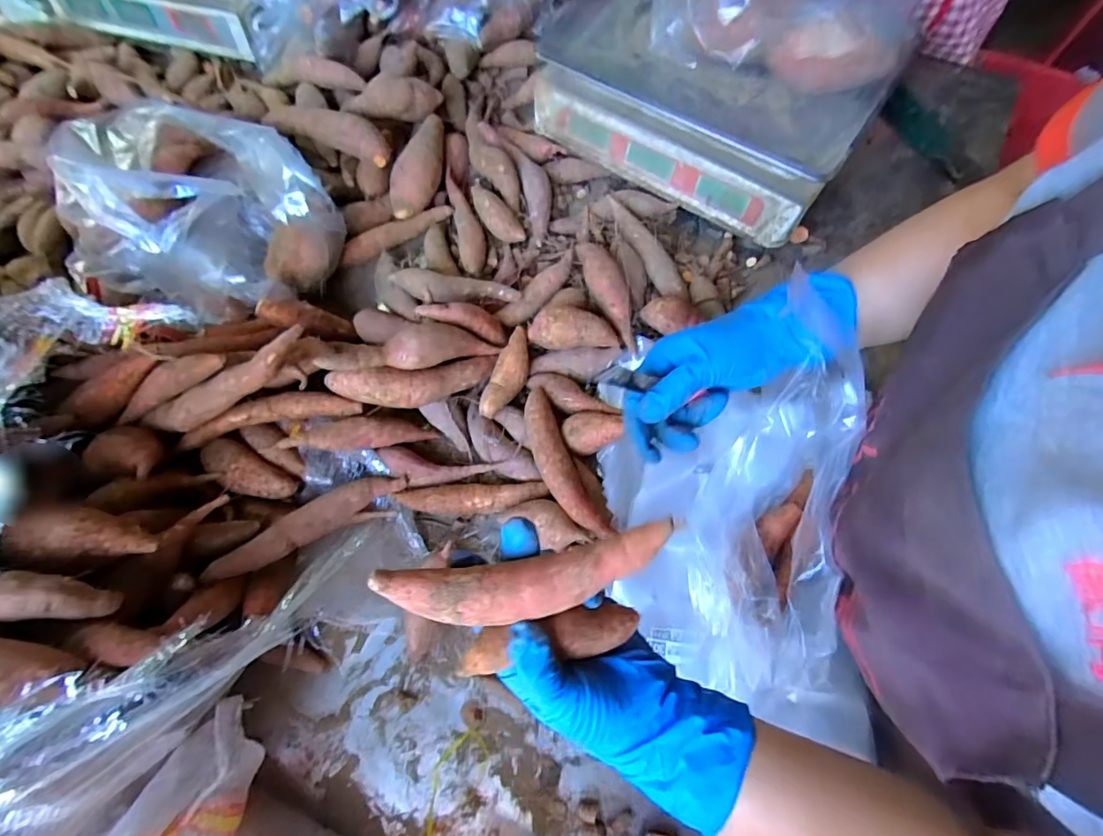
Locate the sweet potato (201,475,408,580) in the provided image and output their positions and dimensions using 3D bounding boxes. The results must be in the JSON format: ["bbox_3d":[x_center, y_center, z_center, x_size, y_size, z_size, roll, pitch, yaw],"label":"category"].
[{"bbox_3d":[-0.201,0.093,0.428,0.159,0.027,0.036,-28,74,-23],"label":"sweet potato"}]

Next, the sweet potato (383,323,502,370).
[{"bbox_3d":[-0.100,-0.068,0.463,0.107,0.032,0.034,-9,69,-36],"label":"sweet potato"}]

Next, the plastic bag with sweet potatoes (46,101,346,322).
[{"bbox_3d":[-0.327,-0.192,0.468,0.227,0.120,0.182,9,71,6],"label":"plastic bag with sweet potatoes"}]

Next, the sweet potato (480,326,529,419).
[{"bbox_3d":[-0.041,-0.041,0.485,0.031,0.025,0.090,21,73,10],"label":"sweet potato"}]

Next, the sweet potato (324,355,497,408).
[{"bbox_3d":[-0.121,-0.033,0.459,0.149,0.031,0.039,-10,71,-22],"label":"sweet potato"}]

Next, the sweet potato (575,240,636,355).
[{"bbox_3d":[0.055,-0.126,0.493,0.032,0.027,0.126,-18,71,-4],"label":"sweet potato"}]

